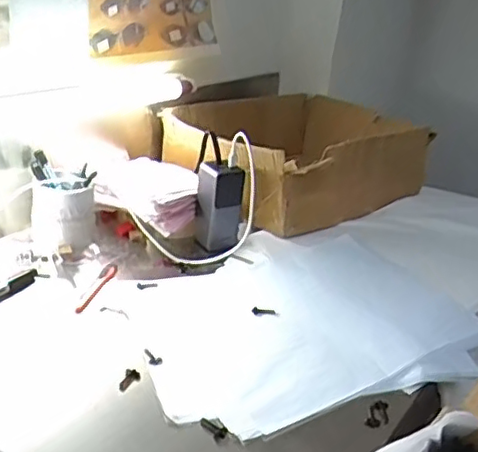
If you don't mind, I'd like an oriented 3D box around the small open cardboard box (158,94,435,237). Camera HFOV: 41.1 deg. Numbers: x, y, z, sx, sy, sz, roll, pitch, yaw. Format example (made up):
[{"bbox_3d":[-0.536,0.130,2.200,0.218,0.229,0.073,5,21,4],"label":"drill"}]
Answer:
[{"bbox_3d":[0.094,-0.141,1.202,0.385,0.136,0.479,27,31,36],"label":"small open cardboard box"}]

